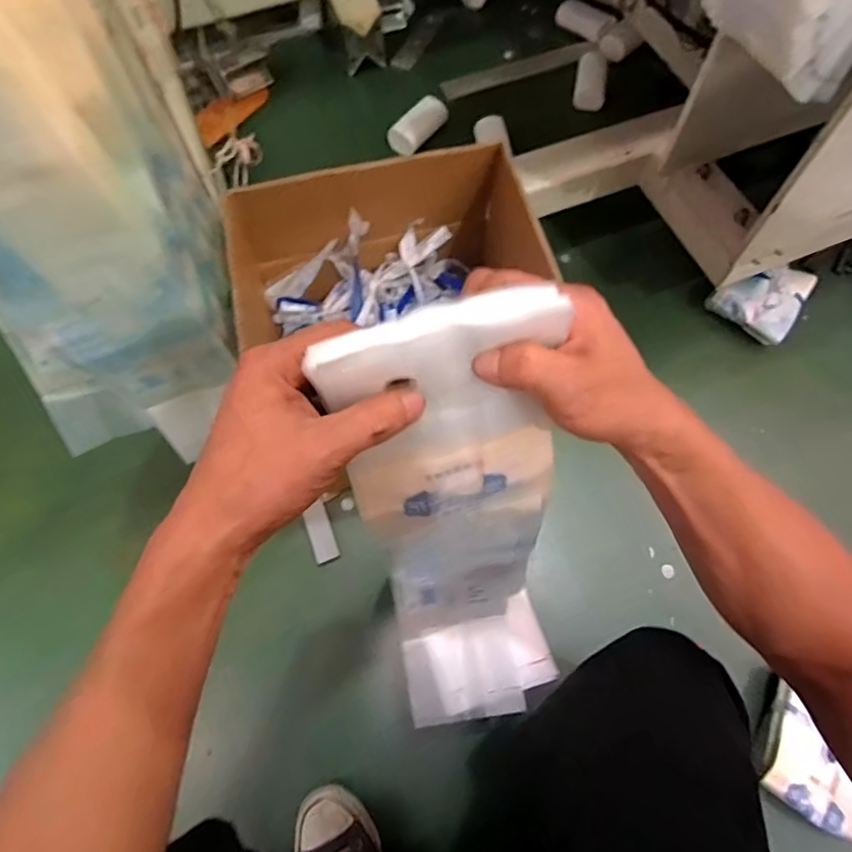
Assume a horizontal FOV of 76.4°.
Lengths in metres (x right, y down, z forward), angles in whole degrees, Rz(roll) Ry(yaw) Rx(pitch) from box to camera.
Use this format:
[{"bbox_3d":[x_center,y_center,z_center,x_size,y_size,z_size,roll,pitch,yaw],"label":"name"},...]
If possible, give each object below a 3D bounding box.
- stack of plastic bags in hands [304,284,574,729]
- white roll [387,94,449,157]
[{"bbox_3d":[0.031,0.111,0.453,0.153,0.511,0.122,-16,51,-5],"label":"stack of plastic bags in hands"},{"bbox_3d":[-0.013,-0.632,1.134,0.143,0.057,0.072,-41,71,2],"label":"white roll"}]

